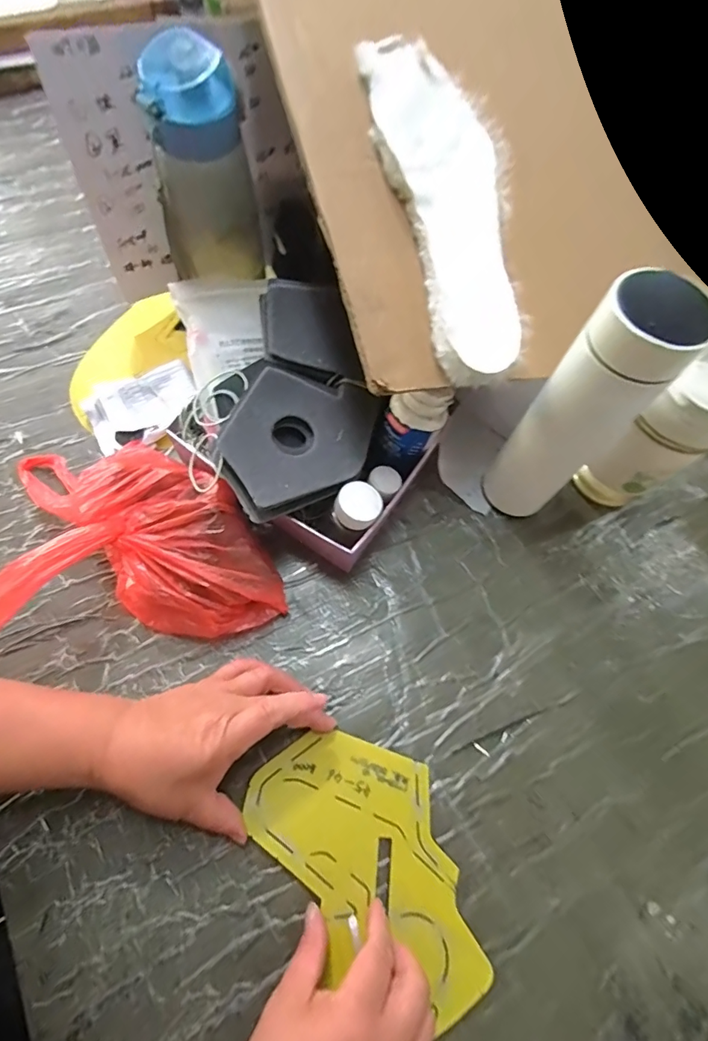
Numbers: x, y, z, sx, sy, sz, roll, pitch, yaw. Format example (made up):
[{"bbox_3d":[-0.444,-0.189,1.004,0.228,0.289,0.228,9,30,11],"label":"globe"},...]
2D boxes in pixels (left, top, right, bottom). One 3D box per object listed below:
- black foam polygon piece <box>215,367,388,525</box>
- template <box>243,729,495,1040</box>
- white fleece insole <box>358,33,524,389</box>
[{"bbox_3d":[-0.045,-0.067,0.378,0.102,0.027,0.144,30,69,9],"label":"black foam polygon piece"},{"bbox_3d":[0.017,0.247,0.335,0.117,0.005,0.195,-34,72,-17],"label":"template"},{"bbox_3d":[0.067,-0.230,0.337,0.086,0.016,0.259,-8,84,-11],"label":"white fleece insole"}]

